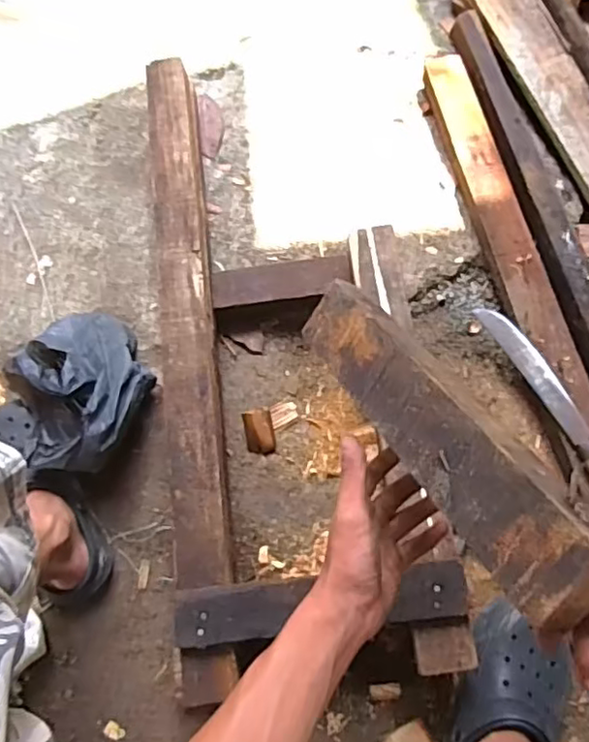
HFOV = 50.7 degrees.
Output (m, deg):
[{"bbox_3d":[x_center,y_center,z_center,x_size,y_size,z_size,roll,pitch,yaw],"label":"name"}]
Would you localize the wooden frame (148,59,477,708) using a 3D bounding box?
[{"bbox_3d":[-0.013,-0.050,0.854,0.315,0.130,0.847,-6,69,-2],"label":"wooden frame"}]

